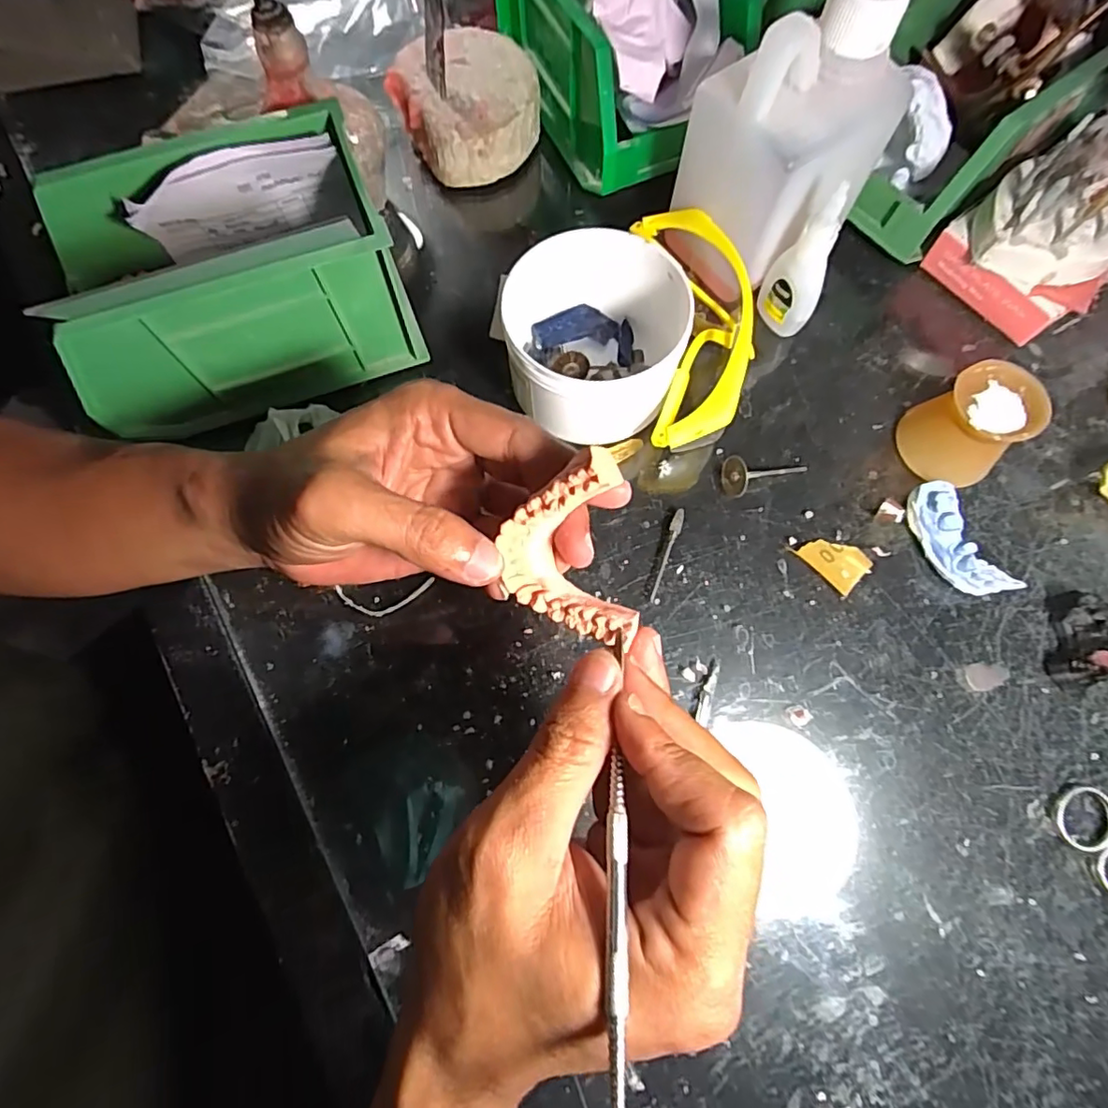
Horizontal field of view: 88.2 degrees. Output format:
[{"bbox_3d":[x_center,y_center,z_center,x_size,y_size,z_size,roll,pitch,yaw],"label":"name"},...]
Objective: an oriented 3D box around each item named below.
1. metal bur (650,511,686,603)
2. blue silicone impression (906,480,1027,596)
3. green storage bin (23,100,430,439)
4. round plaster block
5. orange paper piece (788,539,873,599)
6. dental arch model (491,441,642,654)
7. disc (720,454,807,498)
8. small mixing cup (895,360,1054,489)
[{"bbox_3d":[0.059,0.000,0.299,0.006,0.006,0.051,20,74,6],"label":"metal bur"},{"bbox_3d":[0.203,-0.005,0.292,0.023,0.021,0.063,-29,75,-8],"label":"blue silicone impression"},{"bbox_3d":[-0.163,-0.143,0.299,0.156,0.092,0.110,-20,74,-6],"label":"green storage bin"},{"bbox_3d":[-0.053,-0.291,0.373,0.080,0.037,0.086,0,73,0],"label":"round plaster block"},{"bbox_3d":[0.146,0.002,0.299,0.025,0.004,0.034,-41,77,-11],"label":"orange paper piece"},{"bbox_3d":[0.004,-0.004,0.202,0.048,0.013,0.064,2,107,31],"label":"dental arch model"},{"bbox_3d":[0.113,-0.042,0.311,0.048,0.019,0.020,-8,73,-17],"label":"disc"},{"bbox_3d":[0.214,-0.065,0.298,0.055,0.046,0.047,-29,75,-8],"label":"small mixing cup"}]

